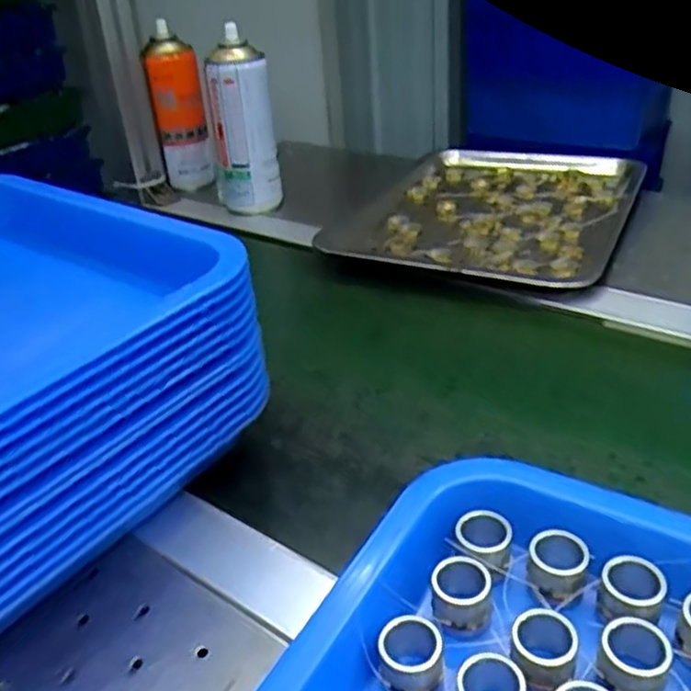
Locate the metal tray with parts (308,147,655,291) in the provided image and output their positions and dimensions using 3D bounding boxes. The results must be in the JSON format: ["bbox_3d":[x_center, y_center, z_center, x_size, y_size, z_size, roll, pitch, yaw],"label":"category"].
[{"bbox_3d":[0.151,-0.146,0.728,0.260,0.022,0.325,12,36,24],"label":"metal tray with parts"}]

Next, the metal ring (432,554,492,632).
[{"bbox_3d":[0.049,0.106,0.304,0.023,0.020,0.023,-4,33,2],"label":"metal ring"}]

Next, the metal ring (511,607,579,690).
[{"bbox_3d":[0.077,0.120,0.278,0.023,0.018,0.027,6,34,17],"label":"metal ring"}]

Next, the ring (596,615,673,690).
[{"bbox_3d":[0.110,0.121,0.274,0.024,0.025,0.022,-4,33,2],"label":"ring"}]

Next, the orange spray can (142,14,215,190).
[{"bbox_3d":[-0.189,-0.265,0.822,0.056,0.164,0.053,-8,33,-5],"label":"orange spray can"}]

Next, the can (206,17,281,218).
[{"bbox_3d":[-0.107,-0.226,0.741,0.064,0.172,0.052,-8,33,-5],"label":"can"}]

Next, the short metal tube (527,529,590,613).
[{"bbox_3d":[0.092,0.097,0.311,0.023,0.018,0.027,10,35,22],"label":"short metal tube"}]

